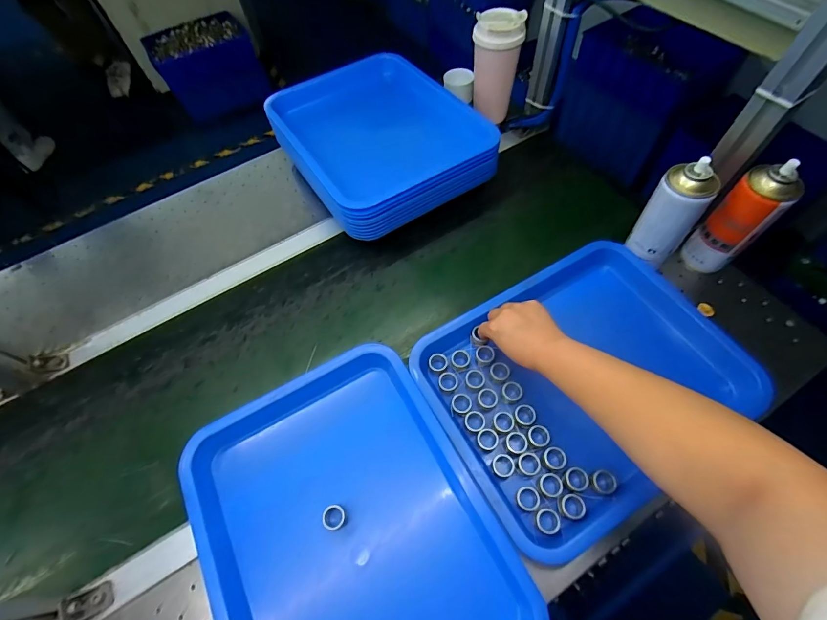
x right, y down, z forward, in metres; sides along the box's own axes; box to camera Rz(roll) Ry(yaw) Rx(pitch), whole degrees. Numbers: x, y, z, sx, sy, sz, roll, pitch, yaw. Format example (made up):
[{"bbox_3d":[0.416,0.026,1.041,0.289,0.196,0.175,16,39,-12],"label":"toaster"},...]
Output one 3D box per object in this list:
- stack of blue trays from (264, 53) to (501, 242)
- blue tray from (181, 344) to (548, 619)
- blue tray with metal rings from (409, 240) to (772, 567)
[{"bbox_3d":[-0.061,-0.310,0.707,0.306,0.075,0.377,-32,64,-13],"label":"stack of blue trays"},{"bbox_3d":[-0.071,0.252,0.443,0.301,0.044,0.389,-27,62,-14],"label":"blue tray"},{"bbox_3d":[0.222,0.087,0.522,0.393,0.065,0.309,-30,63,-16],"label":"blue tray with metal rings"}]

